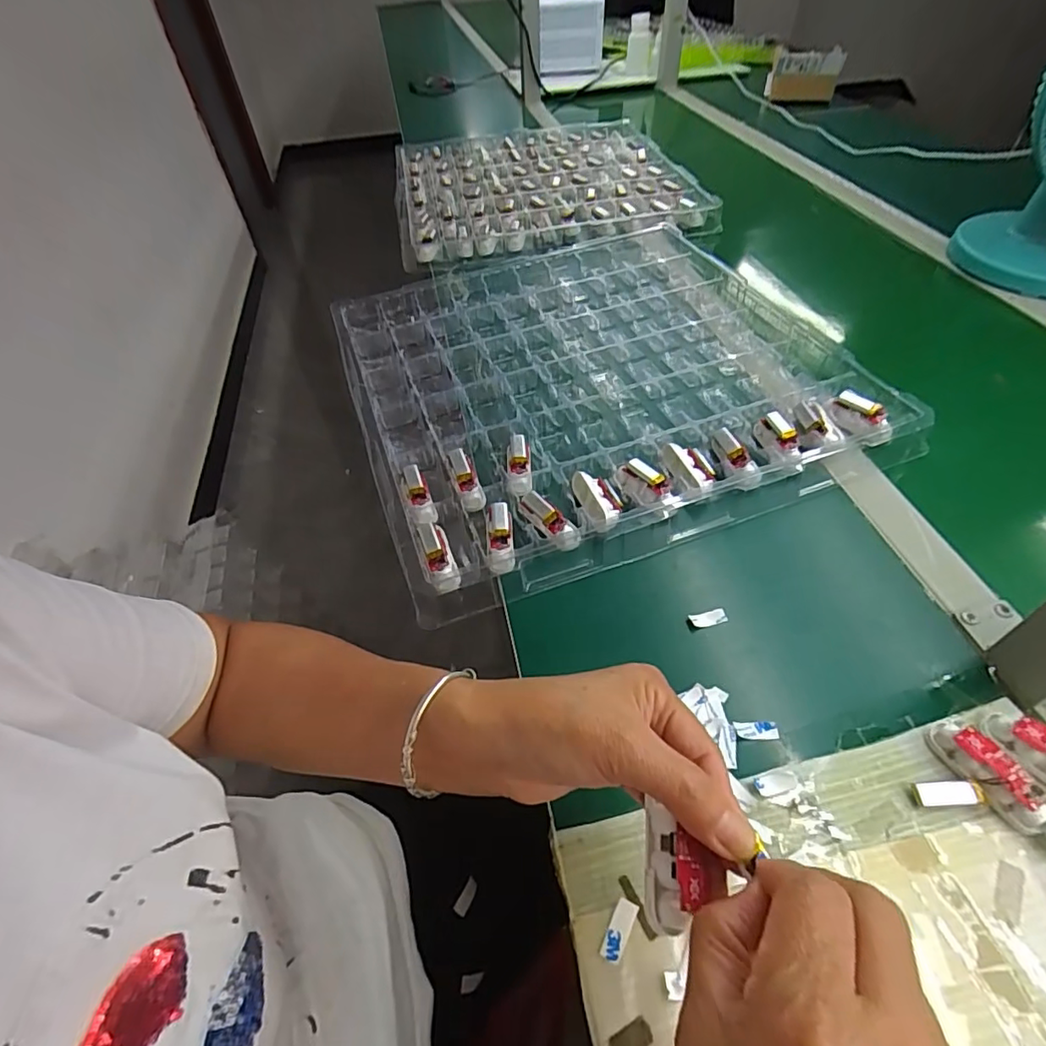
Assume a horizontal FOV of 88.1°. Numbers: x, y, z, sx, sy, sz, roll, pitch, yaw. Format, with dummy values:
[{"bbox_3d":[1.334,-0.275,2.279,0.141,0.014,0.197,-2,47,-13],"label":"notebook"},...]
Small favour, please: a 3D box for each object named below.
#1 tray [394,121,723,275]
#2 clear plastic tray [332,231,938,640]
[{"bbox_3d":[0.021,-0.563,0.903,0.458,0.035,0.507,-11,50,-4],"label":"tray"},{"bbox_3d":[0.063,-0.164,0.568,0.456,0.033,0.476,-18,51,-10],"label":"clear plastic tray"}]

